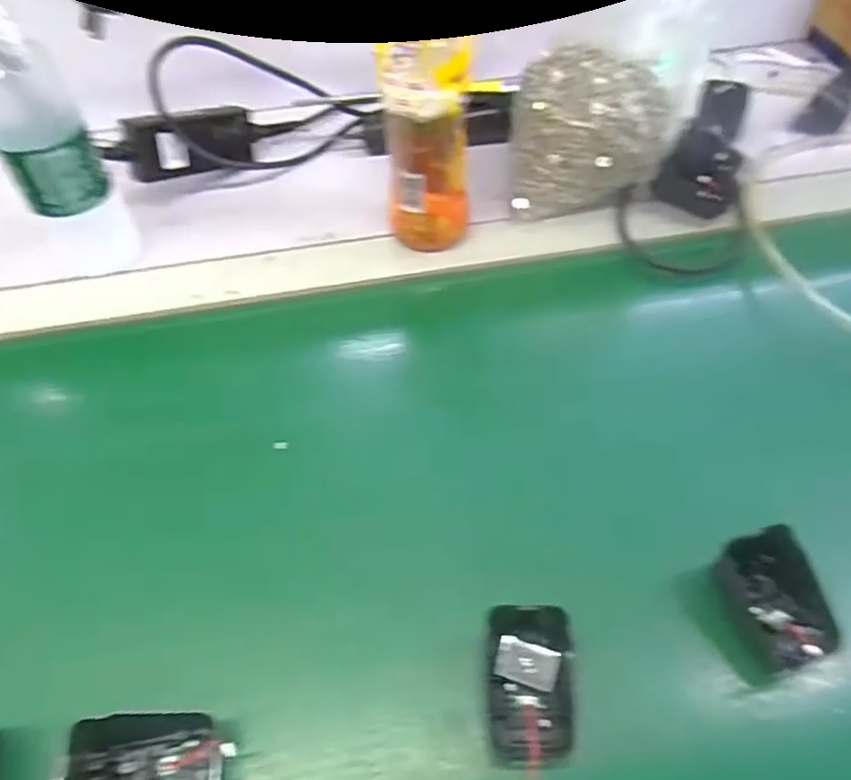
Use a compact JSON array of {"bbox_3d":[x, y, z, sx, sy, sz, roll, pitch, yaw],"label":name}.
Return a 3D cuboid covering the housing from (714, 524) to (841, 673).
[{"bbox_3d":[0.194,0.114,0.357,0.045,0.023,0.068,-27,69,21],"label":"housing"}]

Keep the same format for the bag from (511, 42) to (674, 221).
[{"bbox_3d":[0.136,-0.219,0.547,0.122,0.091,0.101,1,58,3],"label":"bag"}]

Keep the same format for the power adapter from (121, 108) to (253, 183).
[{"bbox_3d":[-0.209,-0.225,0.589,0.025,0.058,0.118,39,46,24],"label":"power adapter"}]

